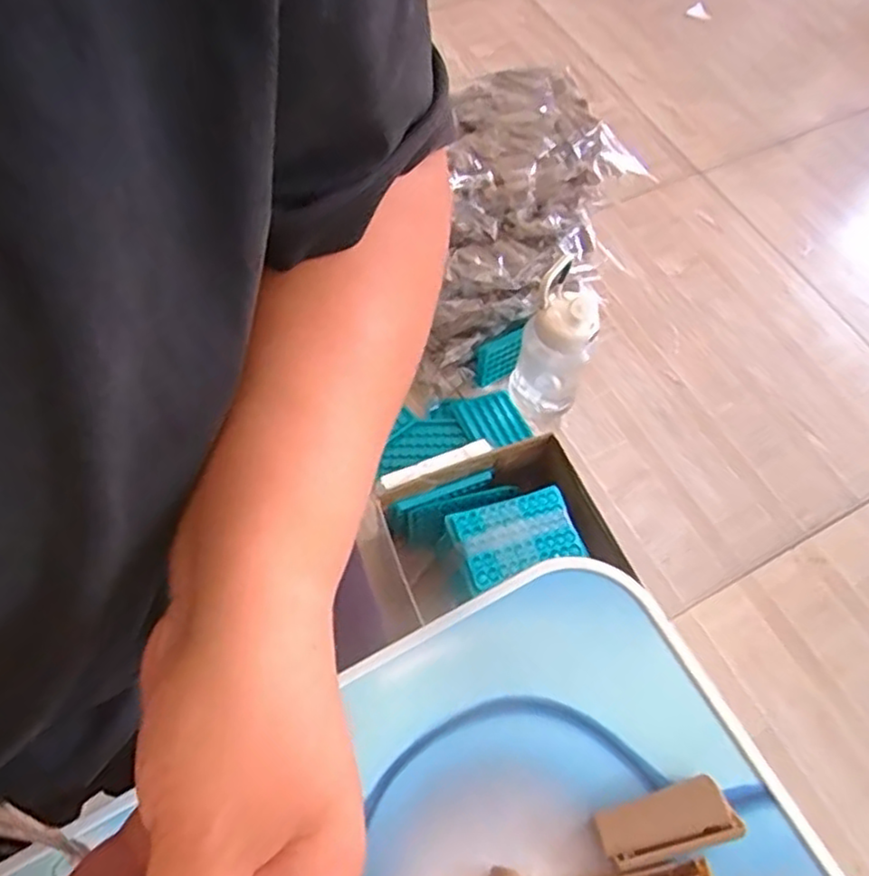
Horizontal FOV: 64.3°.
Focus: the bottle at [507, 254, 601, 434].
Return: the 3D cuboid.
[{"bbox_3d":[0.152,-0.108,0.877,0.087,0.216,0.090,35,65,14],"label":"bottle"}]

